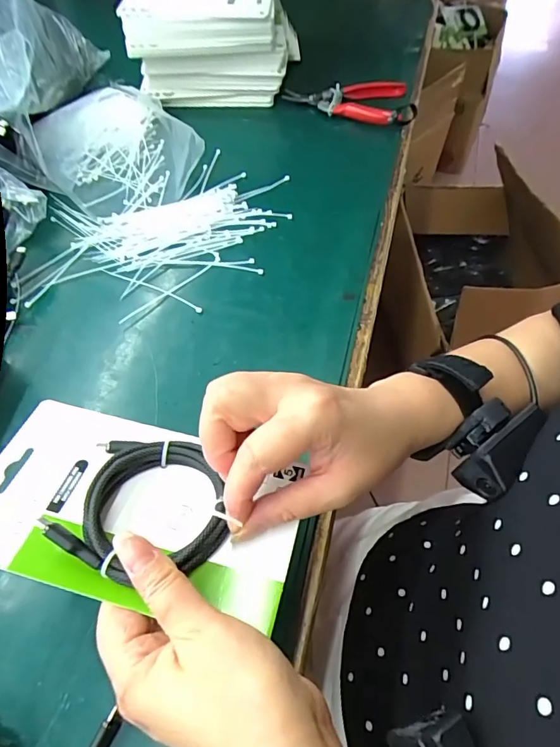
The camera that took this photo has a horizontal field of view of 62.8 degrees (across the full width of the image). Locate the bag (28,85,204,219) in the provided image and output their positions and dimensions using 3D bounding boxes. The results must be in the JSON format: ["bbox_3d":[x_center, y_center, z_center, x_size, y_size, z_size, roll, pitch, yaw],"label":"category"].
[{"bbox_3d":[-0.186,-0.264,0.528,0.169,0.051,0.193,-24,59,-15],"label":"bag"}]

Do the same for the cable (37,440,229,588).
[{"bbox_3d":[-0.071,0.068,0.245,0.089,0.021,0.078,17,58,11],"label":"cable"}]

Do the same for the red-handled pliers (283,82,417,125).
[{"bbox_3d":[0.100,-0.372,0.618,0.169,0.025,0.095,16,58,11],"label":"red-handled pliers"}]

